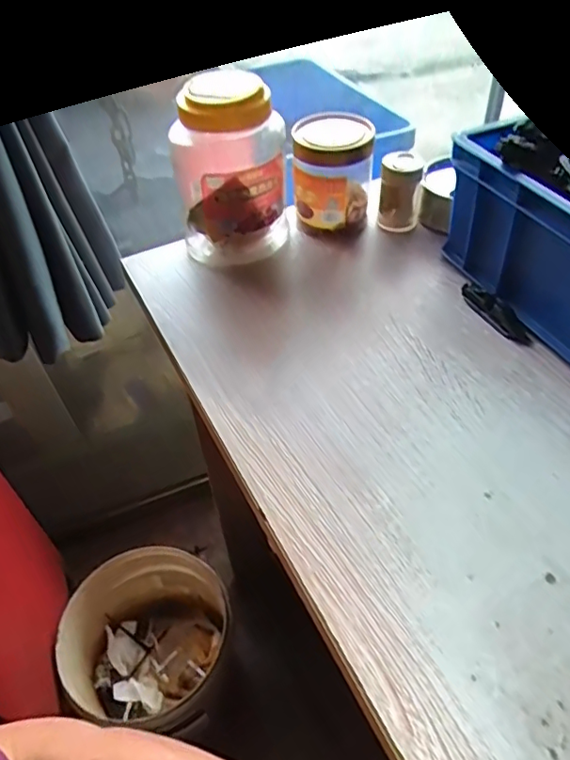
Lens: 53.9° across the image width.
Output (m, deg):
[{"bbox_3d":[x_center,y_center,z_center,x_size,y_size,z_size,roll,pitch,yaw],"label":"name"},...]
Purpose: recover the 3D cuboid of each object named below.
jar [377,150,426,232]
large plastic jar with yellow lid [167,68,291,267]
[{"bbox_3d":[0.128,-0.206,0.620,0.044,0.079,0.041,-2,44,1],"label":"jar"},{"bbox_3d":[-0.057,-0.221,0.587,0.113,0.174,0.112,-8,44,-5],"label":"large plastic jar with yellow lid"}]

